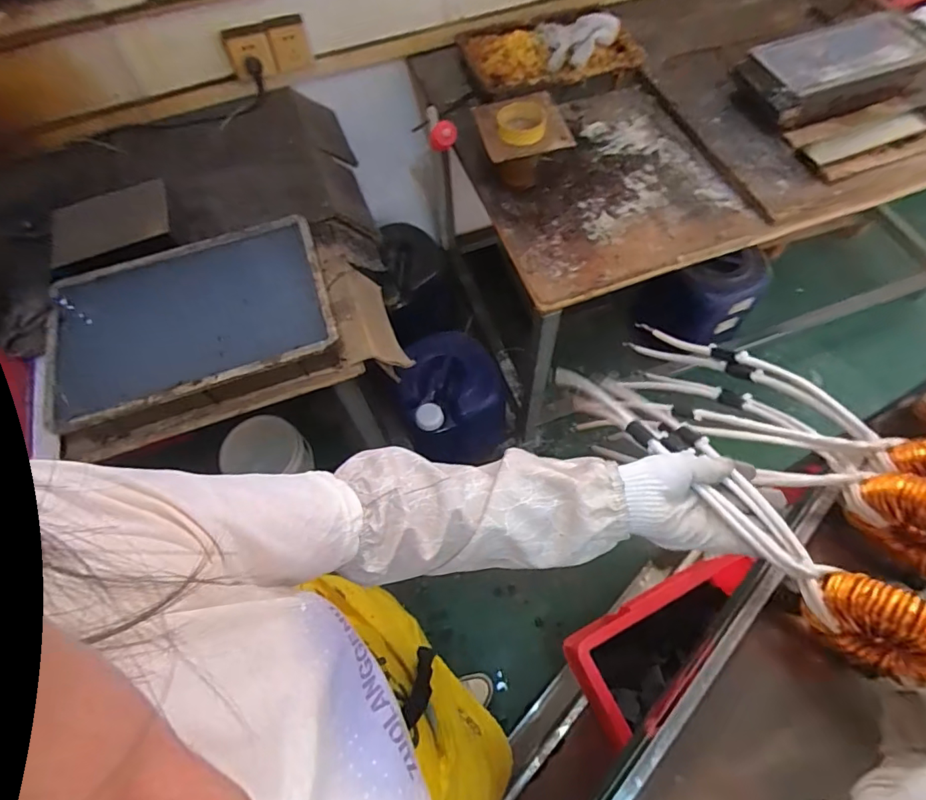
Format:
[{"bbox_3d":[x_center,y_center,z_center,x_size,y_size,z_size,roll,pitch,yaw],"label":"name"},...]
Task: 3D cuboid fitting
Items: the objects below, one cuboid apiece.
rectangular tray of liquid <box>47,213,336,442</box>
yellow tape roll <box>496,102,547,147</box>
[{"bbox_3d":[-0.440,-0.138,0.805,0.431,0.031,0.293,-18,63,-6],"label":"rectangular tray of liquid"},{"bbox_3d":[0.105,-0.501,0.895,0.086,0.024,0.095,-1,62,2],"label":"yellow tape roll"}]

